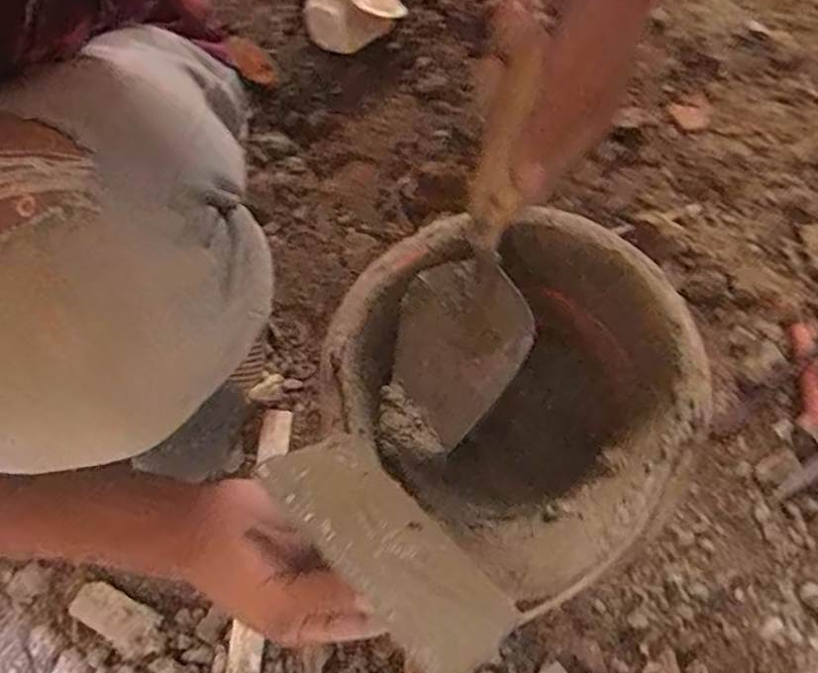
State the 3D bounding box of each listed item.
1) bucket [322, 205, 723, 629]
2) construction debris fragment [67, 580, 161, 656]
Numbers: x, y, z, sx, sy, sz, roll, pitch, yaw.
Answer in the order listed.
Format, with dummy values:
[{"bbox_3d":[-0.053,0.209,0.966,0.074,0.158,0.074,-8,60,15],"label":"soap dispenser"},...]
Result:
[{"bbox_3d":[0.075,0.038,0.505,0.225,0.176,0.238,0,76,0],"label":"bucket"},{"bbox_3d":[-0.244,0.229,0.542,0.071,0.006,0.038,30,78,8],"label":"construction debris fragment"}]

